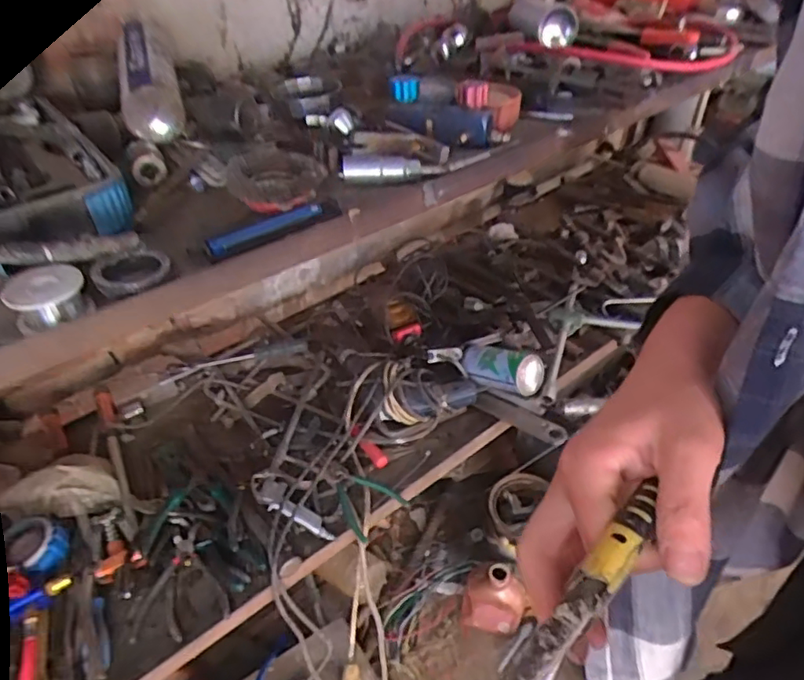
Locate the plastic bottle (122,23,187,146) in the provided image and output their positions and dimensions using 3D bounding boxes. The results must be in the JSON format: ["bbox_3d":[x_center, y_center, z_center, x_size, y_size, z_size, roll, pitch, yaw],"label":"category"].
[{"bbox_3d":[-0.285,-0.297,0.649,0.058,0.064,0.223,-15,46,-12],"label":"plastic bottle"}]

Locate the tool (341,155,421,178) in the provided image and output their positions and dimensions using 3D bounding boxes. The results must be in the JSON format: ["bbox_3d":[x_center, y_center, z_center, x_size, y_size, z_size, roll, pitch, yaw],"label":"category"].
[{"bbox_3d":[-0.021,-0.172,0.572,0.076,0.020,0.018,-6,44,-3],"label":"tool"}]

